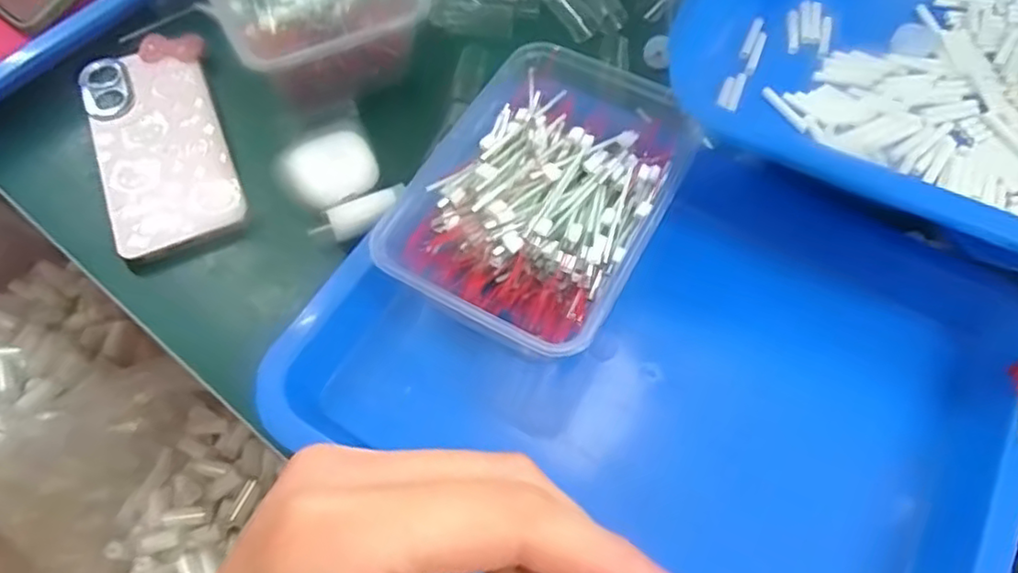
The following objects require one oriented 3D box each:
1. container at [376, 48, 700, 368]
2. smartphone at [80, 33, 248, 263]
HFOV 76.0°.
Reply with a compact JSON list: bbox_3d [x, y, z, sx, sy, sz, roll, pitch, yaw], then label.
[{"bbox_3d":[0.020,-0.046,0.357,0.123,0.062,0.164,28,66,14],"label":"container"},{"bbox_3d":[-0.220,-0.095,0.411,0.075,0.014,0.168,-20,64,-10],"label":"smartphone"}]

